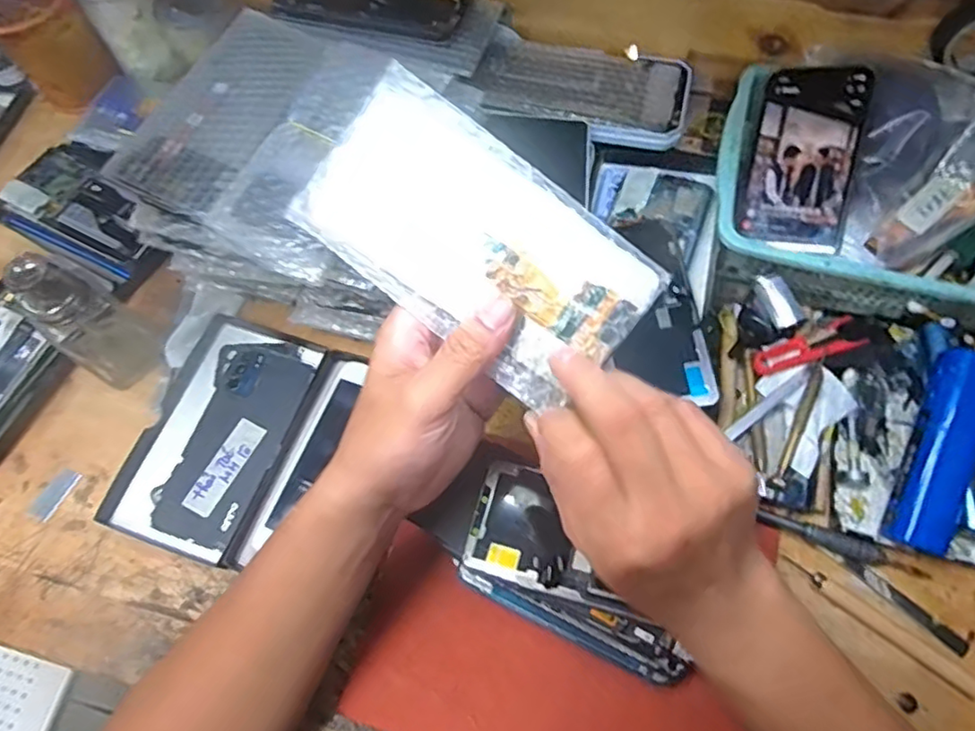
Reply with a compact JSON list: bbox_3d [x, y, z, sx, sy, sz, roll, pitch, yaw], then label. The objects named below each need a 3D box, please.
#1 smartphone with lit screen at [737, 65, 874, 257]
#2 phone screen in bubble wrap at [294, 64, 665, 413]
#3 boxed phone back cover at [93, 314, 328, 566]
[{"bbox_3d":[0.237,-0.155,0.465,0.072,0.006,0.133,12,98,30],"label":"smartphone with lit screen"},{"bbox_3d":[-0.005,-0.058,0.300,0.166,0.005,0.090,38,99,0],"label":"phone screen in bubble wrap"},{"bbox_3d":[-0.204,0.050,0.474,0.108,0.018,0.181,16,68,10],"label":"boxed phone back cover"}]

